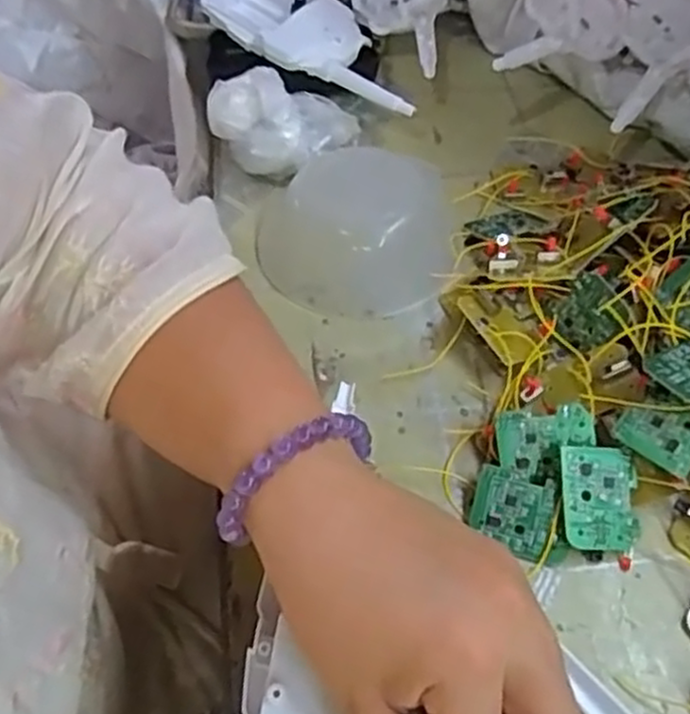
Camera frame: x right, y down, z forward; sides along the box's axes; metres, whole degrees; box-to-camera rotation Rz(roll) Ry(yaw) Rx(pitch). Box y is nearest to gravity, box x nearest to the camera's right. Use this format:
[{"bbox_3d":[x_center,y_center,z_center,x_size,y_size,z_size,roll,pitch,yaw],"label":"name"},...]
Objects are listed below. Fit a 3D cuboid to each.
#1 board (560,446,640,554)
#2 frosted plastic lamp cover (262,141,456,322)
[{"bbox_3d":[0.107,0.060,0.317,0.032,0.004,0.042,5,74,-8],"label":"board"},{"bbox_3d":[0.004,-0.071,0.399,0.096,0.040,0.093,-2,53,-5],"label":"frosted plastic lamp cover"}]

